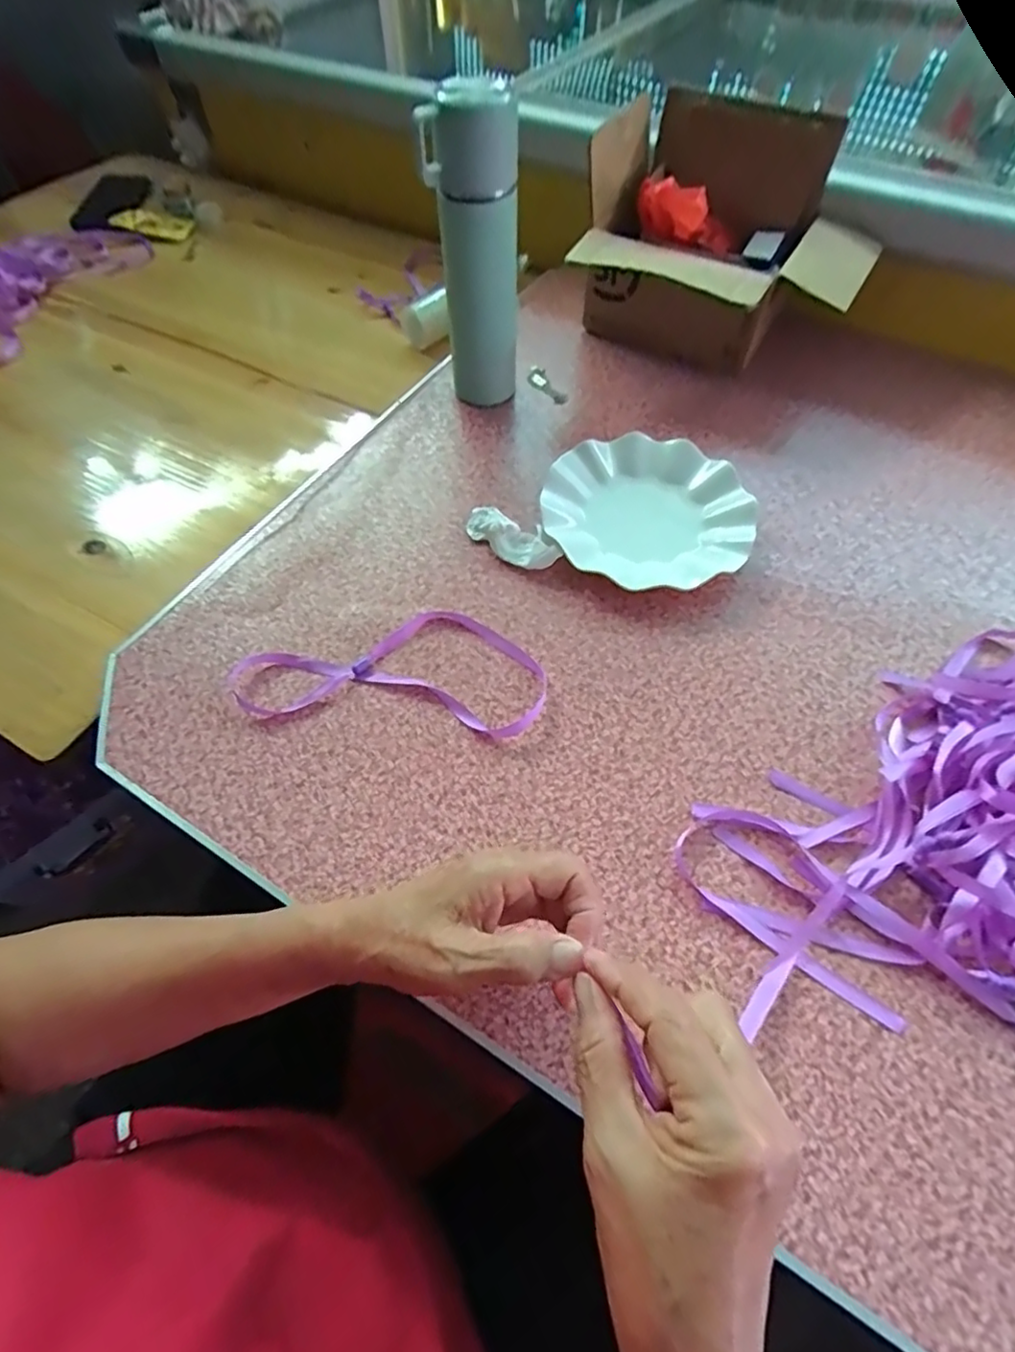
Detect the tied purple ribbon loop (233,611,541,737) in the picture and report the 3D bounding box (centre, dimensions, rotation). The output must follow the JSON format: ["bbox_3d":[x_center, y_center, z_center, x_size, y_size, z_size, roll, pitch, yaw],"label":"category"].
[{"bbox_3d":[-0.091,-0.011,0.461,0.241,0.011,0.107,5,59,4],"label":"tied purple ribbon loop"}]

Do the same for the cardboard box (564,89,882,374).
[{"bbox_3d":[0.223,-0.439,0.622,0.270,0.190,0.204,25,62,15],"label":"cardboard box"}]

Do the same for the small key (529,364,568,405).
[{"bbox_3d":[0.044,-0.322,0.652,0.025,0.009,0.062,-30,63,-16],"label":"small key"}]

